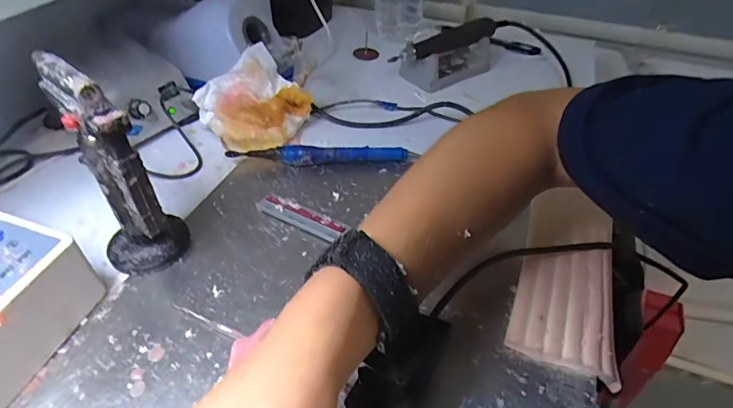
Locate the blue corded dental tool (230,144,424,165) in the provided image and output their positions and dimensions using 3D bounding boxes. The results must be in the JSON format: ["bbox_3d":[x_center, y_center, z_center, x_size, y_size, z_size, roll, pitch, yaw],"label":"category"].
[{"bbox_3d":[-0.041,-0.048,0.441,0.178,0.019,0.017,-1,42,-1],"label":"blue corded dental tool"}]

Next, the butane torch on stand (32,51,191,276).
[{"bbox_3d":[-0.172,-0.022,0.316,0.057,0.146,0.065,-22,46,-23],"label":"butane torch on stand"}]

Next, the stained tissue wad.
[{"bbox_3d":[-0.114,-0.106,0.472,0.086,0.063,0.099,23,47,23],"label":"stained tissue wad"}]

